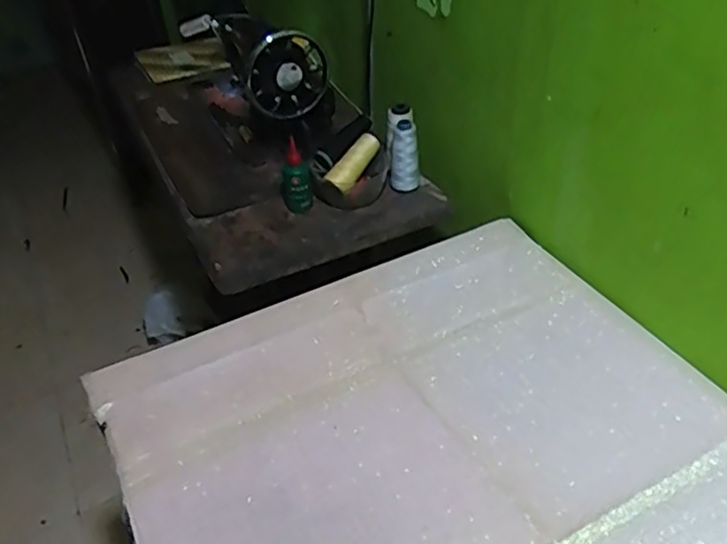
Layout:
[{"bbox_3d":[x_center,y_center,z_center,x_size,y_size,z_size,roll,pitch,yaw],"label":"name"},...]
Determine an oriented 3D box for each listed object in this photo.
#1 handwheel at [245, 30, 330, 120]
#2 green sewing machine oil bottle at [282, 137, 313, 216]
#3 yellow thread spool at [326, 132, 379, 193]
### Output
[{"bbox_3d":[-0.123,-0.301,1.025,0.136,0.143,0.036,-24,44,-24],"label":"handwheel"},{"bbox_3d":[-0.104,-0.148,0.991,0.030,0.115,0.043,17,33,41],"label":"green sewing machine oil bottle"},{"bbox_3d":[-0.012,-0.175,1.009,0.035,0.036,0.114,25,69,32],"label":"yellow thread spool"}]

